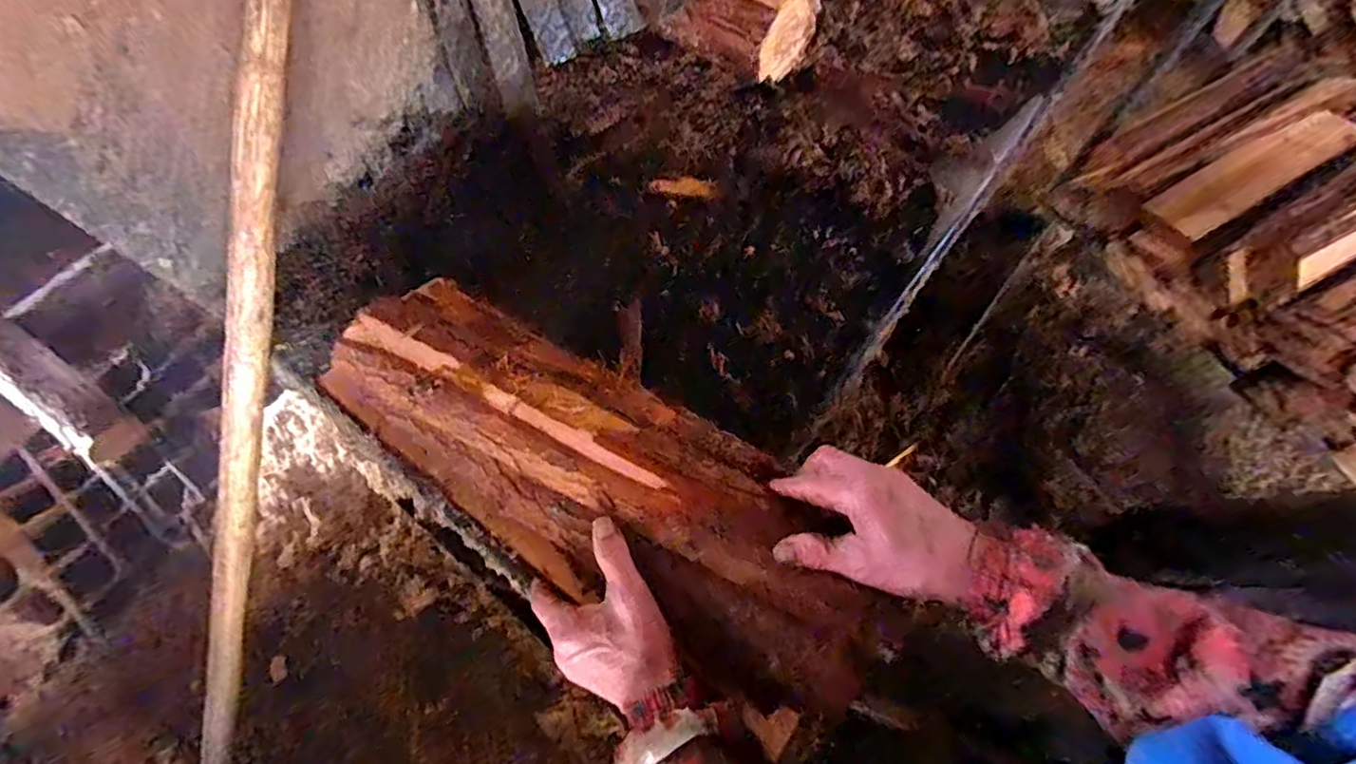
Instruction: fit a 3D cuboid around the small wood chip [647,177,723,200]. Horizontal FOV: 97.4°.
[{"bbox_3d":[0.008,-0.207,0.630,0.072,0.006,0.024,7,68,6],"label":"small wood chip"}]

